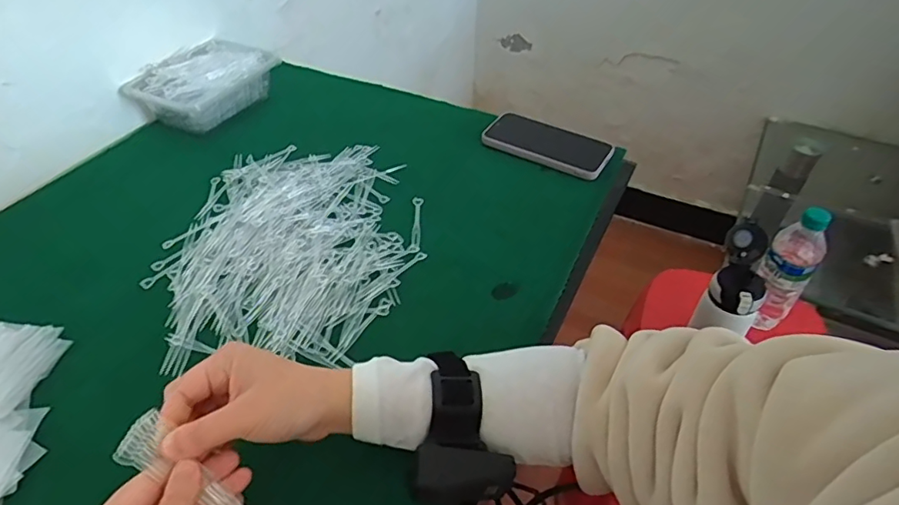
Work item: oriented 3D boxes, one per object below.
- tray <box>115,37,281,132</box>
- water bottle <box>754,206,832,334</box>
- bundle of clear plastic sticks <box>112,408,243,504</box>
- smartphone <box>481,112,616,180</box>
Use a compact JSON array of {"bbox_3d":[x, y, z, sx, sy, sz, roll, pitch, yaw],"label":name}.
[{"bbox_3d":[-0.333,-0.231,0.751,0.135,0.059,0.176,15,47,14],"label":"tray"},{"bbox_3d":[0.488,0.028,0.795,0.055,0.215,0.066,-33,53,-30],"label":"water bottle"},{"bbox_3d":[-0.163,0.138,0.340,0.089,0.008,0.030,49,48,-18],"label":"bundle of clear plastic sticks"},{"bbox_3d":[0.125,-0.141,0.707,0.161,0.017,0.083,24,49,23],"label":"smartphone"}]

